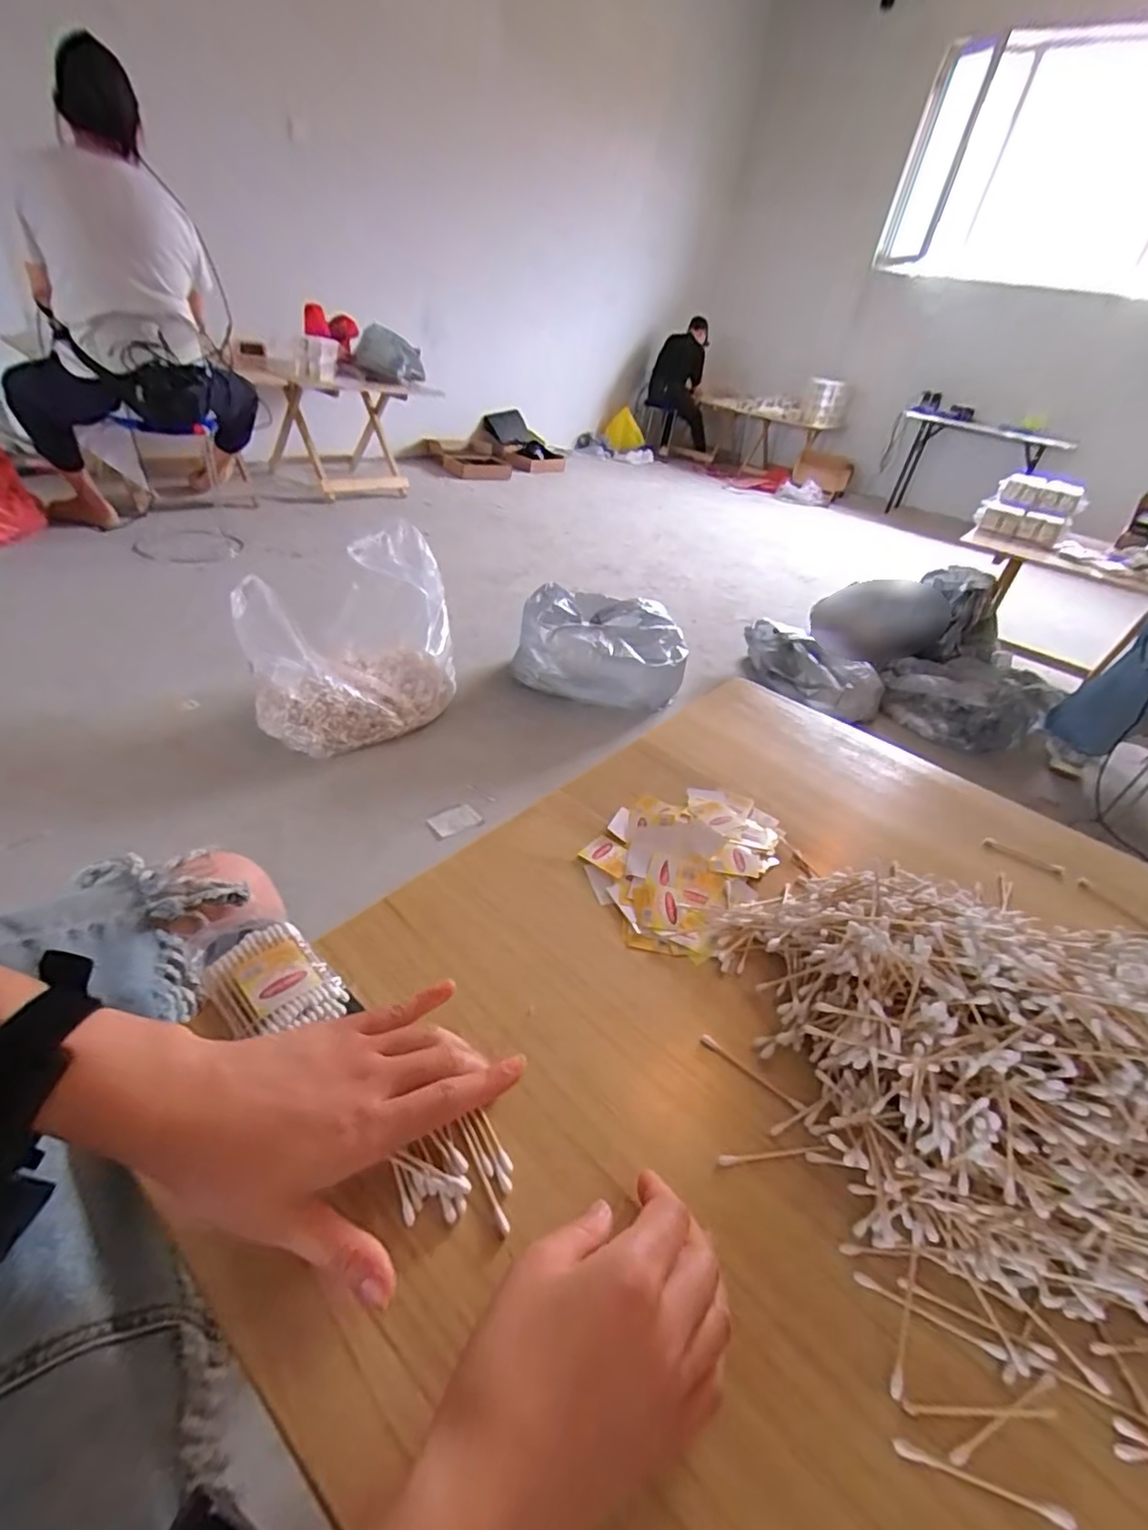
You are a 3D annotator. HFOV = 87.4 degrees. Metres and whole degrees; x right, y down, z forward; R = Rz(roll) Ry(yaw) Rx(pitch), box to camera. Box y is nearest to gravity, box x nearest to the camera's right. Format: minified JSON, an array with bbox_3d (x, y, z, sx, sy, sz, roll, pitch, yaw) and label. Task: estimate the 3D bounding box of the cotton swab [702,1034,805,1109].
[{"bbox_3d":[0.111,0.193,0.379,0.068,0.004,0.007,29,40,24],"label":"cotton swab"}]

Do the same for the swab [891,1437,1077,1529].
[{"bbox_3d":[0.170,0.298,0.249,0.070,0.004,0.006,17,36,9],"label":"swab"}]

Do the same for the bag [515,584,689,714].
[{"bbox_3d":[0.071,-0.310,1.673,0.473,0.269,0.253,8,36,-4],"label":"bag"}]

